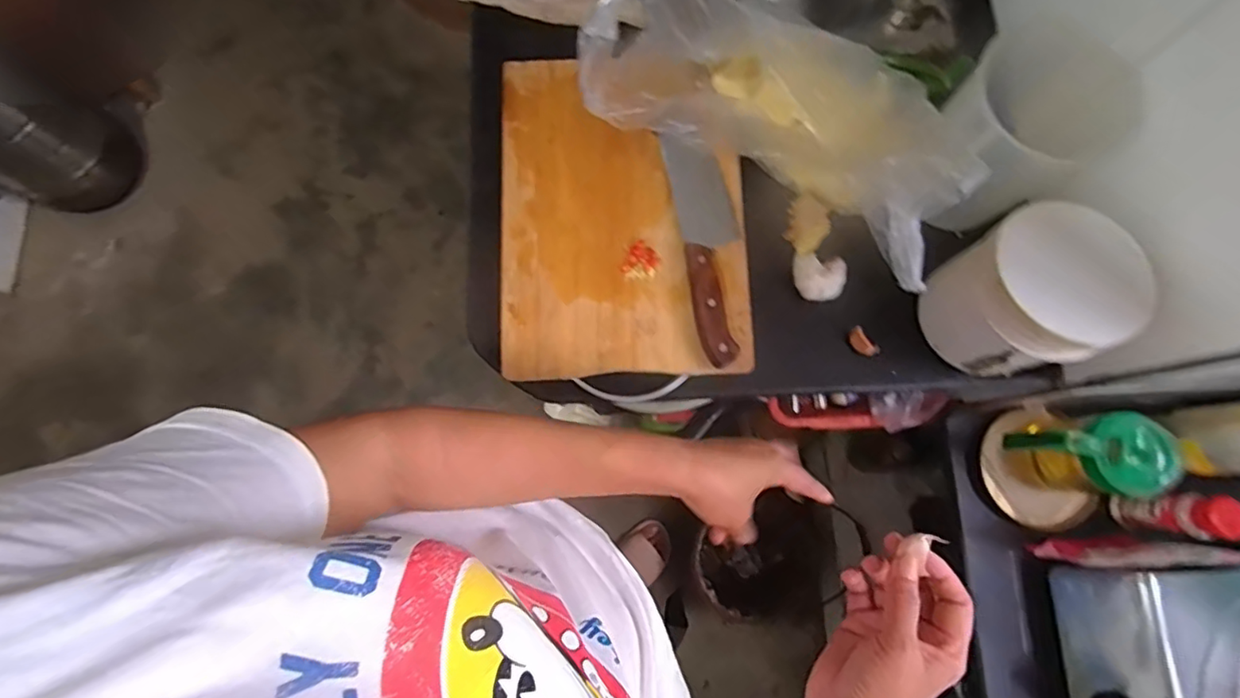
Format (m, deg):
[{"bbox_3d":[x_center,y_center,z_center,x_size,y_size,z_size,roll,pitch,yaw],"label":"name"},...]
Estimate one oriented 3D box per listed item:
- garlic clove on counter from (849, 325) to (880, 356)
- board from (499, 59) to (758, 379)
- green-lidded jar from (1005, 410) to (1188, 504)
[{"bbox_3d":[0.234,-0.007,0.562,0.013,0.019,0.032,-27,80,-5],"label":"garlic clove on counter"},{"bbox_3d":[0.003,-0.140,0.583,0.240,0.022,0.331,-2,78,-1],"label":"board"},{"bbox_3d":[0.502,0.114,0.653,0.108,0.155,0.080,14,79,3],"label":"green-lidded jar"}]

